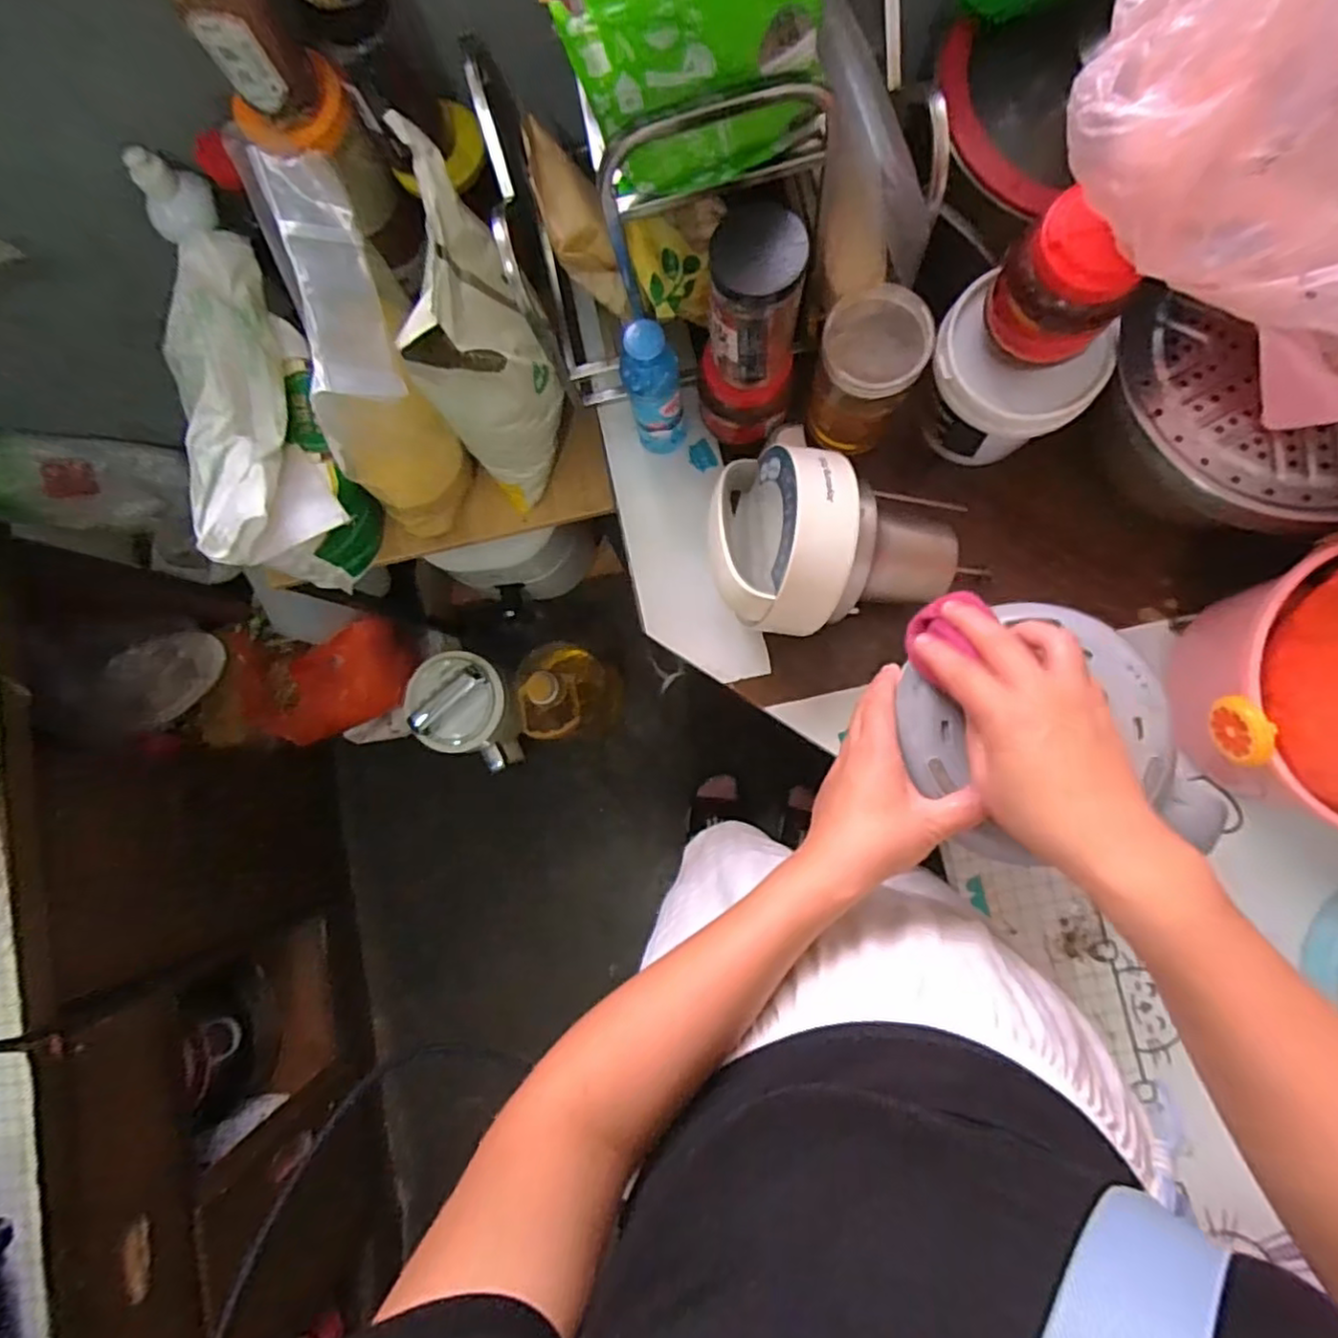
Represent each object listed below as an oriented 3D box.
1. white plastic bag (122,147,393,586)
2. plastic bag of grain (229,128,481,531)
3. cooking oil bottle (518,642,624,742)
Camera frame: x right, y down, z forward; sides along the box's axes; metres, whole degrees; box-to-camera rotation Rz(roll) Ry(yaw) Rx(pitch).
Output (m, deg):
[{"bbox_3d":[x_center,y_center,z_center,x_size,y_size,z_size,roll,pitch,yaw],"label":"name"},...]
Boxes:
[{"bbox_3d":[-0.387,-0.264,0.629,0.103,0.177,0.377,-14,99,4],"label":"white plastic bag"},{"bbox_3d":[-0.253,-0.242,0.590,0.120,0.302,0.169,-15,83,4],"label":"plastic bag of grain"},{"bbox_3d":[-0.163,0.030,1.157,0.113,0.318,0.173,-12,84,4],"label":"cooking oil bottle"}]

